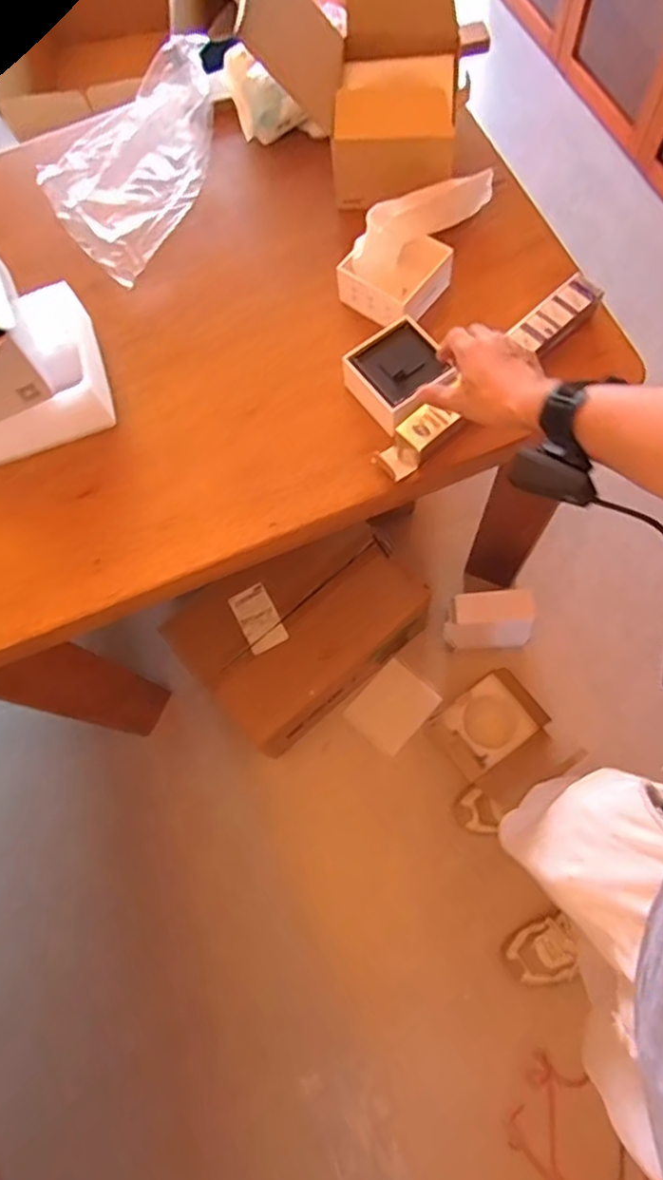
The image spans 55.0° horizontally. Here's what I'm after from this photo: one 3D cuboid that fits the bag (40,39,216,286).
[{"bbox_3d":[-0.263,-0.603,0.866,0.247,0.150,0.208,-36,73,-7],"label":"bag"}]

